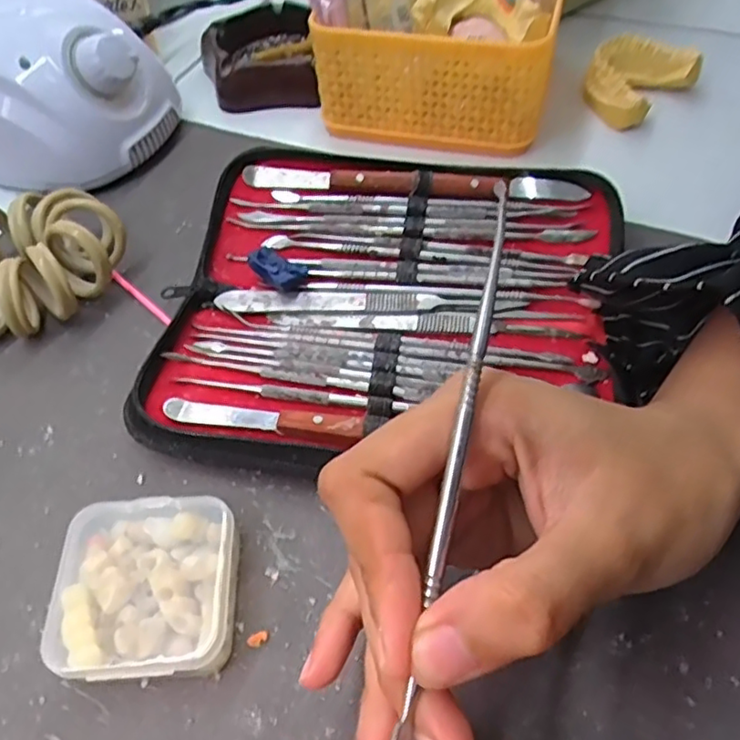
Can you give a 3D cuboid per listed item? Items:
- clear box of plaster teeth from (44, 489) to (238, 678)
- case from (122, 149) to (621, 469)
[{"bbox_3d":[-0.074,0.073,0.209,0.054,0.020,0.056,-5,54,0],"label":"clear box of plaster teeth"},{"bbox_3d":[0.010,-0.034,0.277,0.188,0.025,0.168,4,55,7],"label":"case"}]

